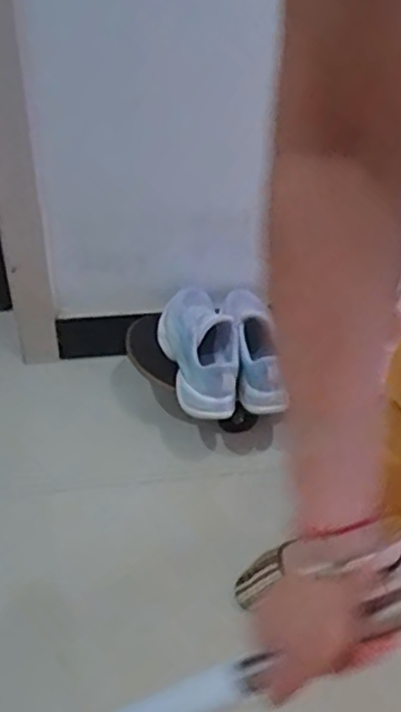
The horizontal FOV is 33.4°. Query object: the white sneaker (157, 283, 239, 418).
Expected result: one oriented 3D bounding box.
[{"bbox_3d":[-0.004,-0.026,1.054,0.104,0.087,0.259,-8,46,-13],"label":"white sneaker"}]

